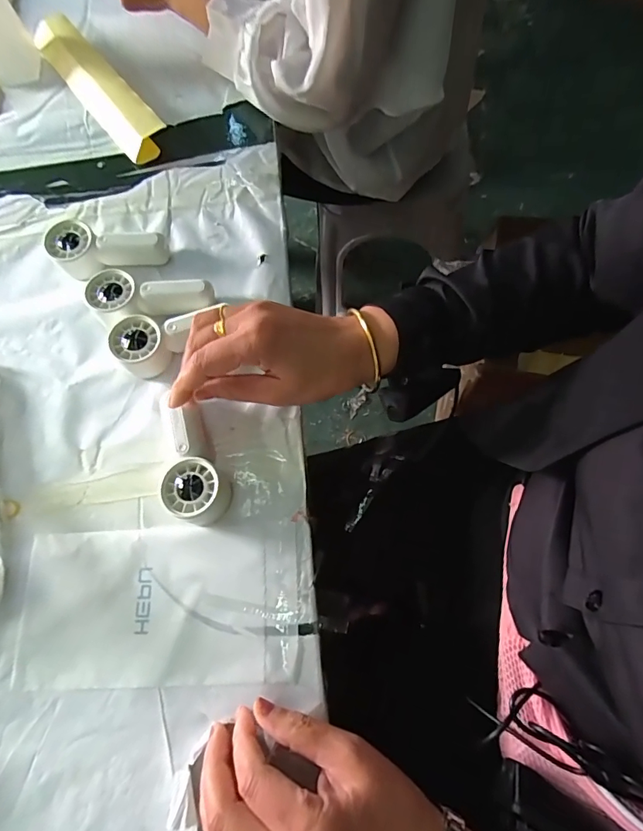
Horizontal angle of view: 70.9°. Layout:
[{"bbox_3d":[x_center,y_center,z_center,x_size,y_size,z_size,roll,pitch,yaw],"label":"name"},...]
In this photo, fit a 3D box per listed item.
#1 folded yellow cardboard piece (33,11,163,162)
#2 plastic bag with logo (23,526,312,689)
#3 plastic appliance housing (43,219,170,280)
[{"bbox_3d":[-0.261,-0.385,0.525,0.049,0.027,0.248,-37,72,-8],"label":"folded yellow cardboard piece"},{"bbox_3d":[-0.118,0.141,0.339,0.211,0.007,0.107,-3,70,1],"label":"plastic bag with logo"},{"bbox_3d":[-0.205,-0.162,0.438,0.110,0.034,0.044,-3,70,3],"label":"plastic appliance housing"}]

